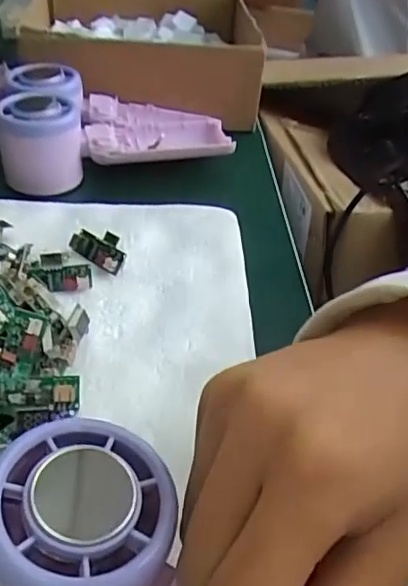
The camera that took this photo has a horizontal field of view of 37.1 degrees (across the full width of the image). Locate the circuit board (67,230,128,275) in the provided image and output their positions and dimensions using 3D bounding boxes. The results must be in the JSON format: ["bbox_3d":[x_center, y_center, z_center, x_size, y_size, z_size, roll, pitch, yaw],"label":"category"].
[{"bbox_3d":[-0.060,-0.027,0.351,0.038,0.005,0.021,29,76,28],"label":"circuit board"}]

